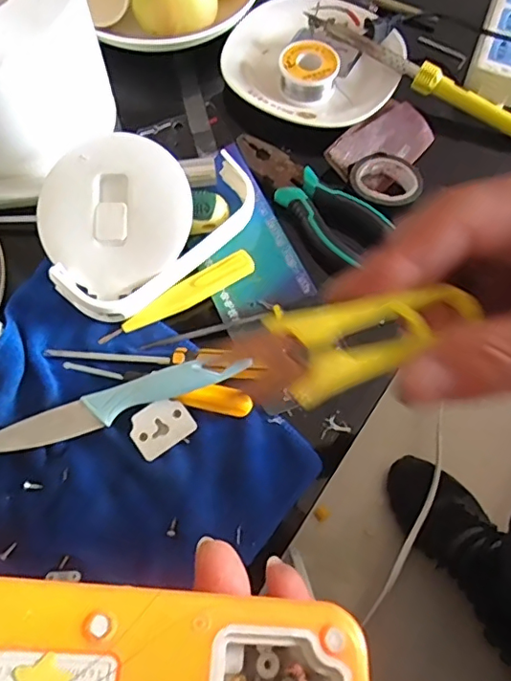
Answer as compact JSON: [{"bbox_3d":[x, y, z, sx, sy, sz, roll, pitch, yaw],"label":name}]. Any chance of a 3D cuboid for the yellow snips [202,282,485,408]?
[{"bbox_3d":[0.030,0.000,0.168,0.086,0.009,0.030,-17,70,-16],"label":"yellow snips"}]

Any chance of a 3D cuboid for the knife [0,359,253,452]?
[{"bbox_3d":[-0.095,0.043,0.362,0.183,0.021,0.021,-17,68,-9],"label":"knife"}]

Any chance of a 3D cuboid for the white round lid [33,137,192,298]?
[{"bbox_3d":[-0.108,-0.098,0.410,0.113,0.008,0.115,0,89,6],"label":"white round lid"}]

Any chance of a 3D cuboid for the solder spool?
[{"bbox_3d":[0.049,-0.250,0.496,0.052,0.024,0.047,0,66,-2],"label":"solder spool"}]

